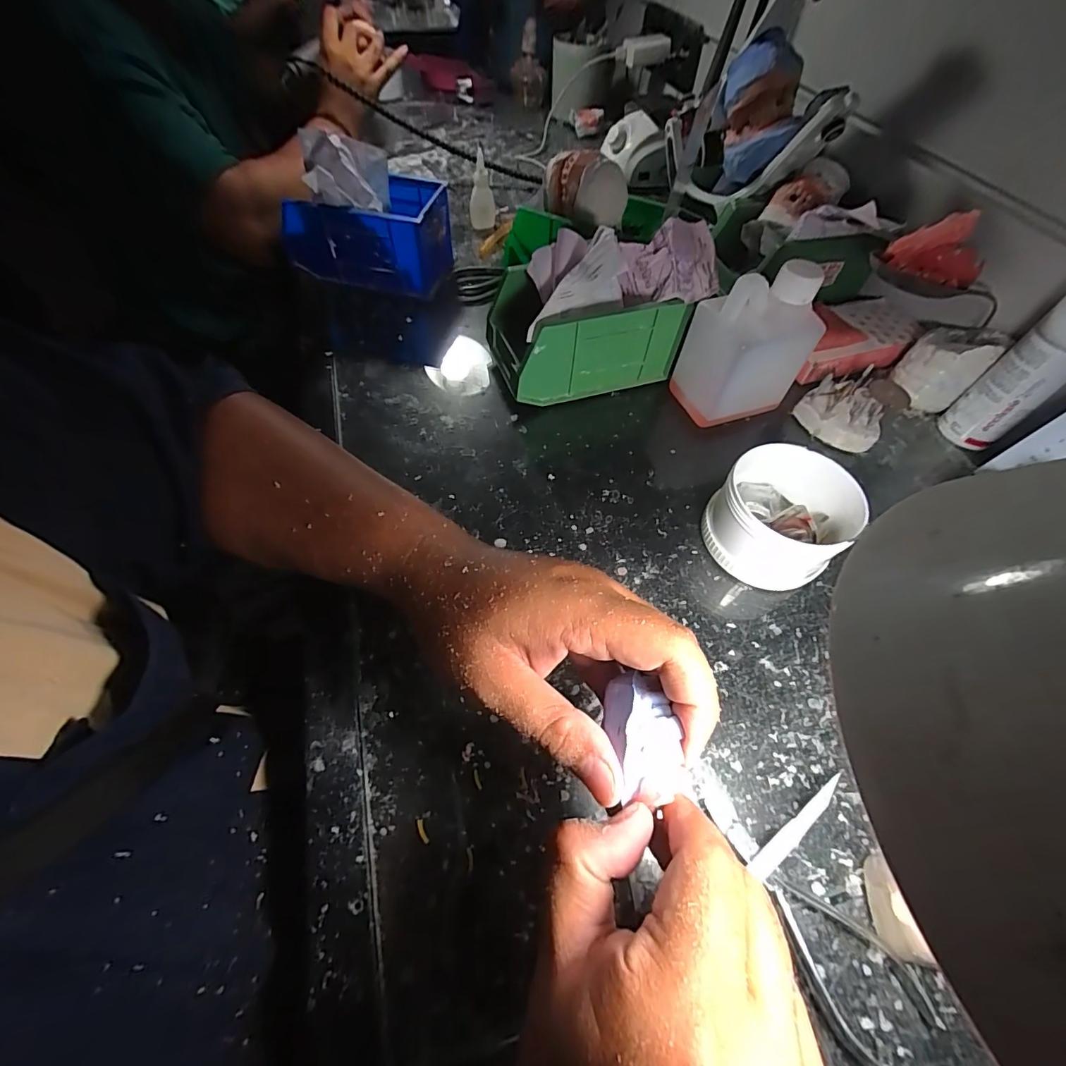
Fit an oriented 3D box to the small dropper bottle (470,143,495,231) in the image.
[{"bbox_3d":[-0.071,-0.465,0.621,0.033,0.078,0.041,-5,57,-5],"label":"small dropper bottle"}]

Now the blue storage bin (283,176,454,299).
[{"bbox_3d":[-0.183,-0.352,0.536,0.172,0.090,0.104,16,58,8],"label":"blue storage bin"}]

